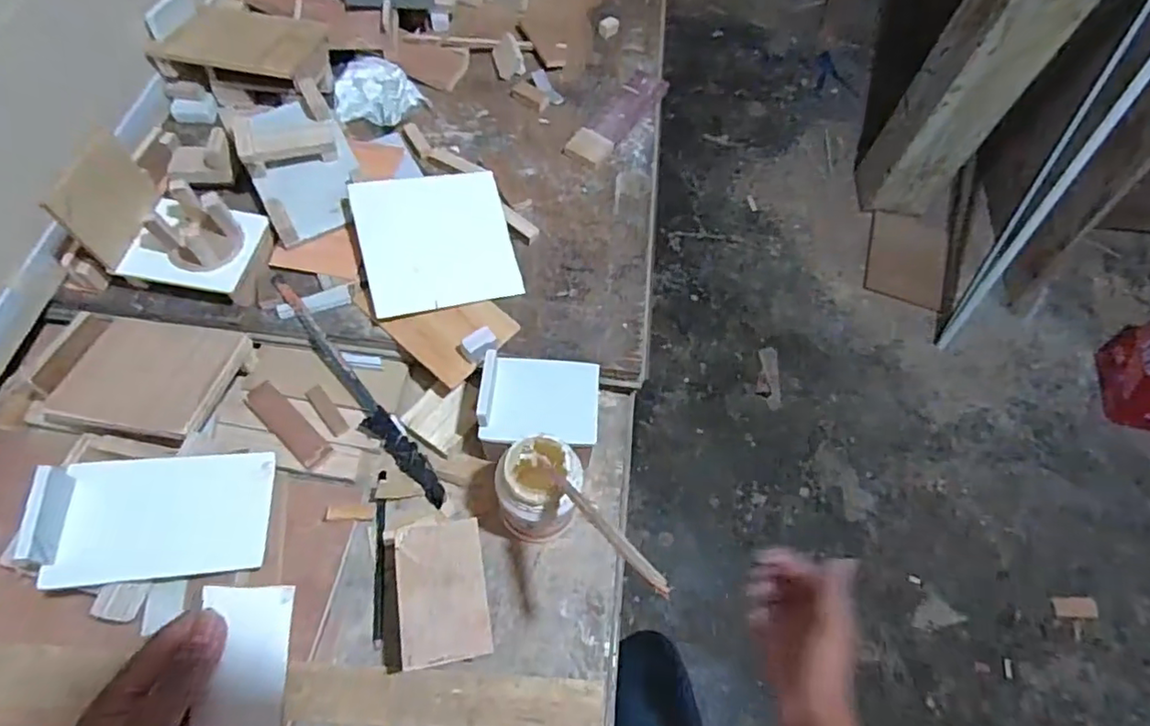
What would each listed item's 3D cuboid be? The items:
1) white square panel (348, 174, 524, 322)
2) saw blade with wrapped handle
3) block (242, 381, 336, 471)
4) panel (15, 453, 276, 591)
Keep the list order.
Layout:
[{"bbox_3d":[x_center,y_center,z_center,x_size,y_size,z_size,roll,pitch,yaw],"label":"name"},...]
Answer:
[{"bbox_3d":[-0.154,-0.138,0.673,0.164,0.005,0.153,-12,85,-21],"label":"white square panel"},{"bbox_3d":[-0.234,0.030,0.631,0.032,0.025,0.296,-37,83,-18],"label":"saw blade with wrapped handle"},{"bbox_3d":[-0.302,0.065,0.625,0.110,0.013,0.032,40,66,16],"label":"block"},{"bbox_3d":[-0.355,0.131,0.506,0.167,0.037,0.103,1,74,-19],"label":"panel"}]

